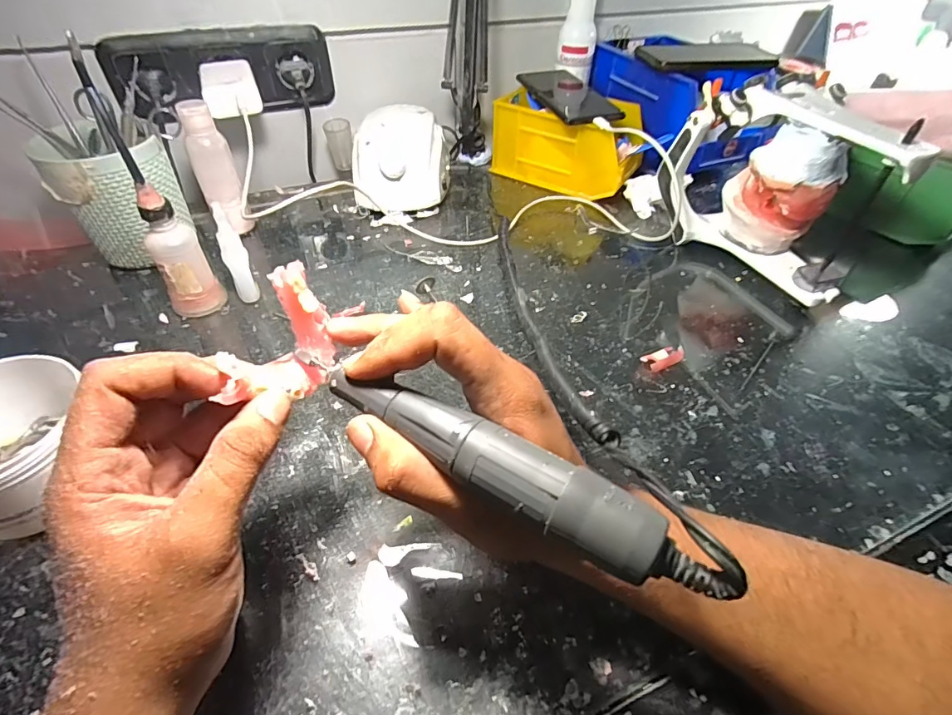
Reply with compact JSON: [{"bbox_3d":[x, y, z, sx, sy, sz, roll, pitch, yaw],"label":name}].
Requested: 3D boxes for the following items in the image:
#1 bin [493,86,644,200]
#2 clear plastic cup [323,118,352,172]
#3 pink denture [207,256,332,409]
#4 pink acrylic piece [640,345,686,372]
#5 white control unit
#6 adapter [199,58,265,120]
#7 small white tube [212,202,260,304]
[{"bbox_3d":[0.116,-0.269,0.589,0.168,0.088,0.098,26,51,21],"label":"bin"},{"bbox_3d":[-0.163,-0.254,0.563,0.030,0.053,0.025,-10,47,-12],"label":"clear plastic cup"},{"bbox_3d":[-0.088,-0.004,0.204,0.021,0.051,0.060,30,52,24],"label":"pink denture"},{"bbox_3d":[0.153,0.002,0.382,0.039,0.013,0.013,-18,49,-18],"label":"pink acrylic piece"},{"bbox_3d":[-0.086,-0.229,0.549,0.105,0.080,0.127,-2,46,-5],"label":"white control unit"},{"bbox_3d":[-0.253,-0.278,0.484,0.052,0.033,0.072,-17,49,-17],"label":"adapter"},{"bbox_3d":[-0.207,-0.087,0.402,0.019,0.085,0.023,-18,49,-18],"label":"small white tube"}]

